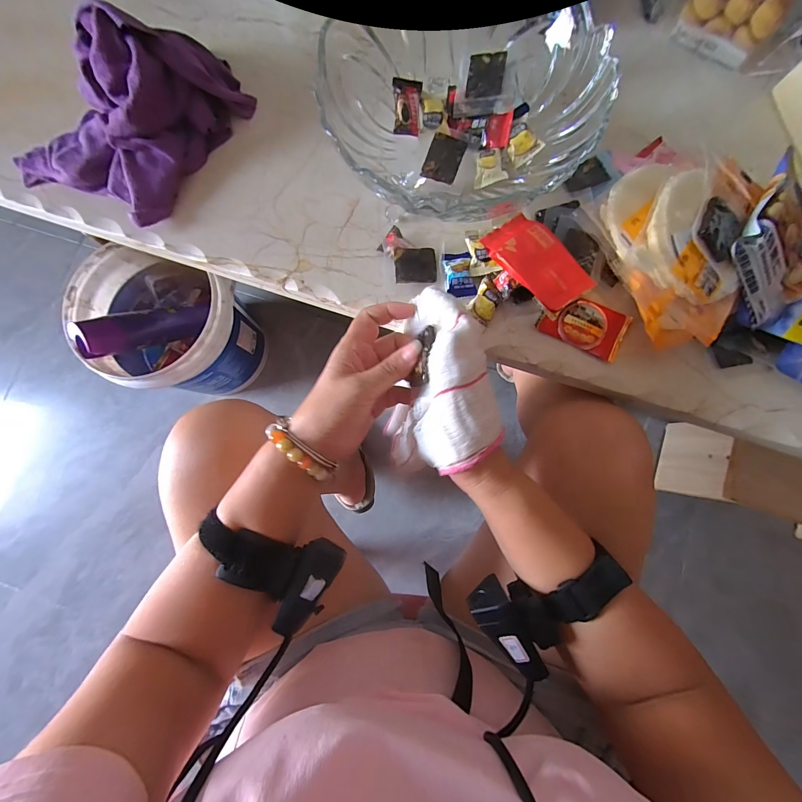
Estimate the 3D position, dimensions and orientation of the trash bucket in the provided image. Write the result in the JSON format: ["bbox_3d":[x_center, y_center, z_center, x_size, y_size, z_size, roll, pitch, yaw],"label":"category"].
[{"bbox_3d":[-0.440,-0.131,0.698,0.252,0.272,0.231,0,81,1],"label":"trash bucket"}]

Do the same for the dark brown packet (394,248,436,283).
[{"bbox_3d":[0.015,-0.133,0.339,0.041,0.004,0.033,-4,94,-12],"label":"dark brown packet"}]

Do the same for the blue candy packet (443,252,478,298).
[{"bbox_3d":[0.057,-0.126,0.337,0.028,0.007,0.048,-8,81,0],"label":"blue candy packet"}]

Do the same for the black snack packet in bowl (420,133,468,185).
[{"bbox_3d":[0.040,-0.227,0.320,0.032,0.004,0.043,21,82,4],"label":"black snack packet in bowl"}]

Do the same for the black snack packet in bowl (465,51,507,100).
[{"bbox_3d":[0.079,-0.303,0.321,0.033,0.005,0.040,6,88,17],"label":"black snack packet in bowl"}]

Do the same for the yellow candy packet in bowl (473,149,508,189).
[{"bbox_3d":[0.082,-0.219,0.321,0.028,0.006,0.035,-6,81,23],"label":"yellow candy packet in bowl"}]

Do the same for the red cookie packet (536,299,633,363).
[{"bbox_3d":[0.178,-0.075,0.332,0.077,0.009,0.049,26,82,5],"label":"red cookie packet"}]

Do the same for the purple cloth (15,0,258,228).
[{"bbox_3d":[-0.279,-0.295,0.341,0.159,0.077,0.217,34,83,6],"label":"purple cloth"}]

